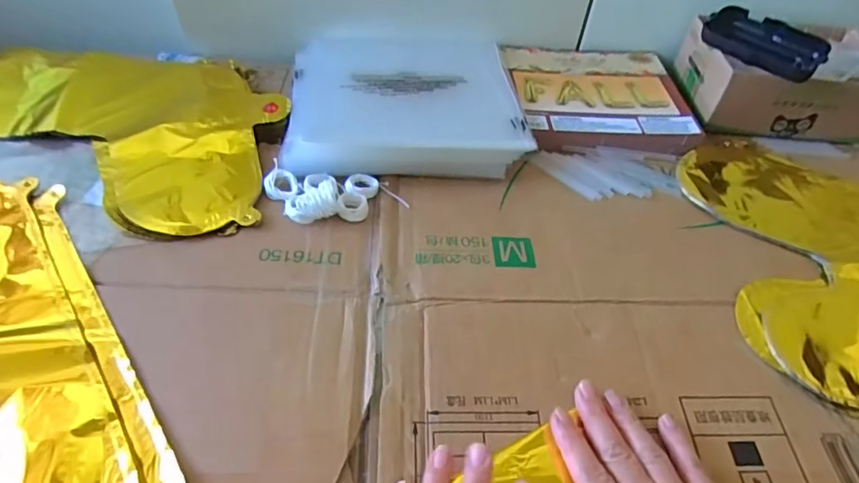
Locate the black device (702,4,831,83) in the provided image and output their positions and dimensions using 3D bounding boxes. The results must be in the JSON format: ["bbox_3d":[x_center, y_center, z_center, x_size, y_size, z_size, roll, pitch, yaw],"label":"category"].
[{"bbox_3d":[0.330,-0.195,0.520,0.051,0.033,0.103,-26,55,-24],"label":"black device"}]

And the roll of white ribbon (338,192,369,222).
[{"bbox_3d":[-0.065,-0.030,0.447,0.025,0.009,0.027,2,50,-3],"label":"roll of white ribbon"}]

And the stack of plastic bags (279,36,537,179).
[{"bbox_3d":[-0.027,-0.158,0.550,0.225,0.026,0.233,-2,50,-6],"label":"stack of plastic bags"}]

